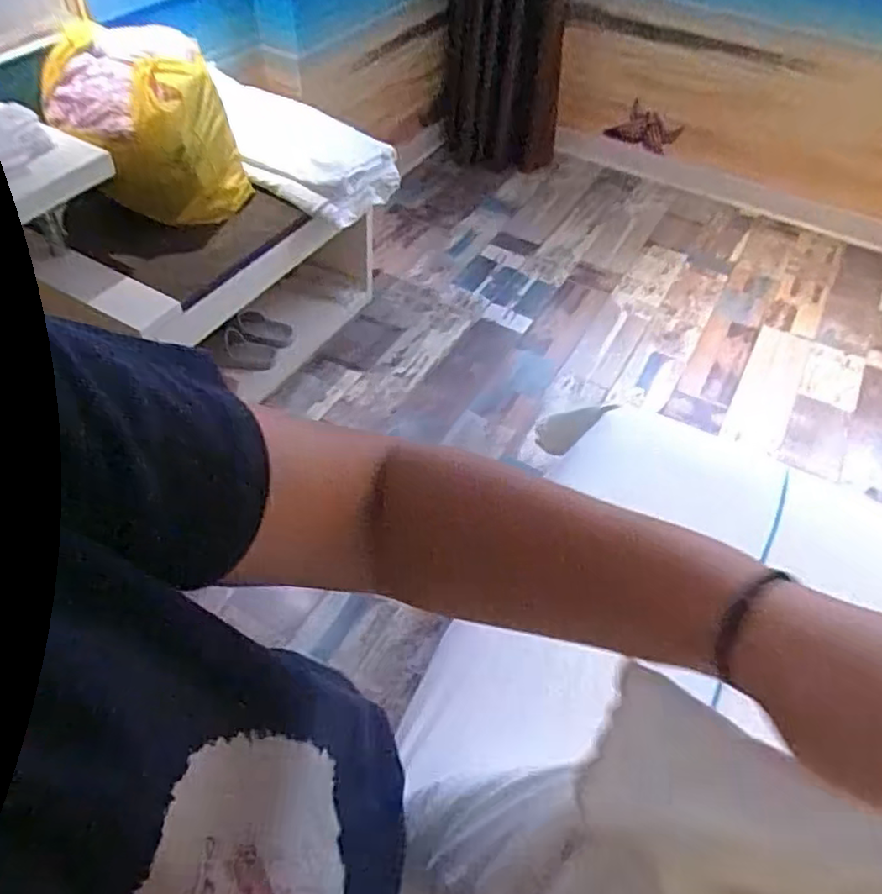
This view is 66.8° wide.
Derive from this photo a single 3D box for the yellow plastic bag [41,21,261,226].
[{"bbox_3d":[-0.520,-0.556,1.221,0.295,0.320,0.166,-11,52,-13],"label":"yellow plastic bag"}]

